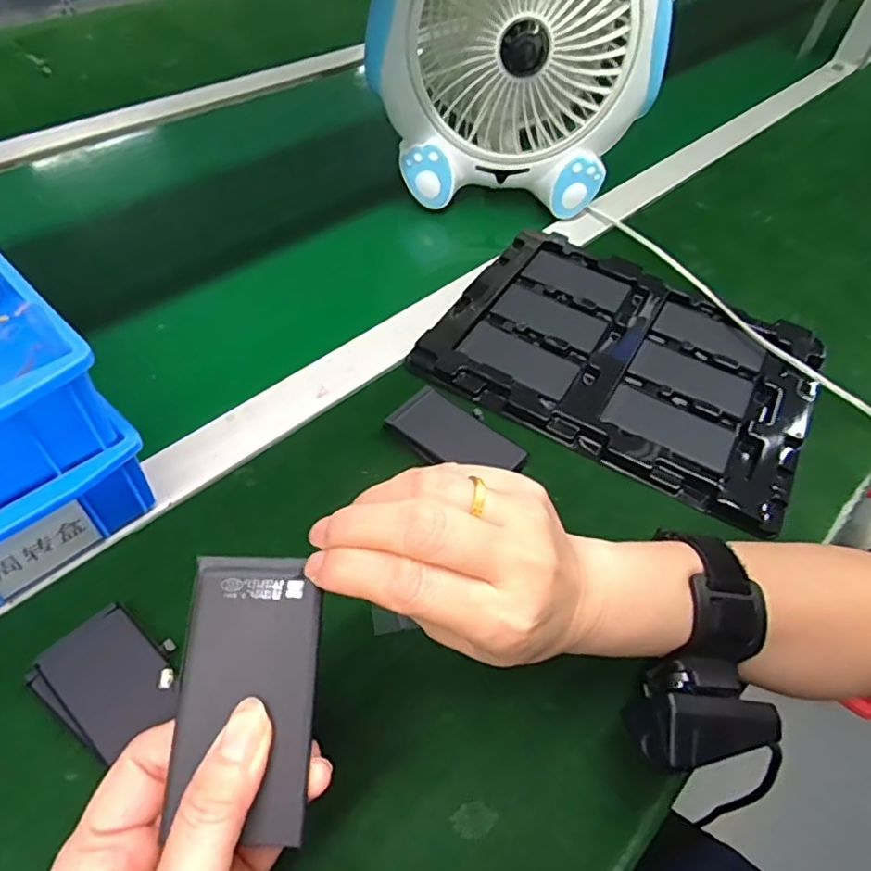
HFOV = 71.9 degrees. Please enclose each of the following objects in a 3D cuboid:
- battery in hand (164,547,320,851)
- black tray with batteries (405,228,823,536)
[{"bbox_3d":[-0.063,0.083,0.198,0.043,0.004,0.084,1,70,-6],"label":"battery in hand"},{"bbox_3d":[0.150,-0.067,0.468,0.270,0.013,0.217,26,54,15],"label":"black tray with batteries"}]

